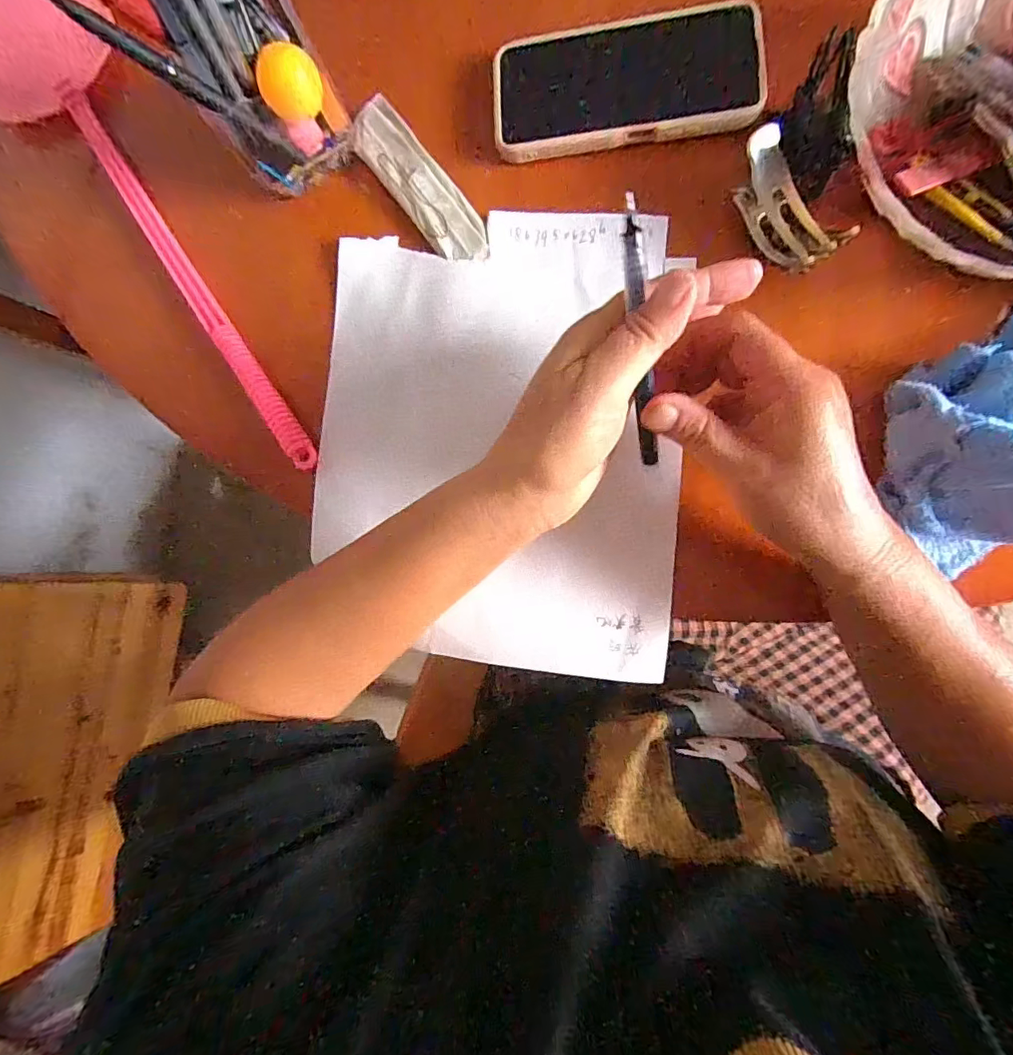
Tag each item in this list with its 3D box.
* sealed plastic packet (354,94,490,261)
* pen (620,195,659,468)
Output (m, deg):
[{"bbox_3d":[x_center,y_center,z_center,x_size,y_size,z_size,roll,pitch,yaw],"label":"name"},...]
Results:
[{"bbox_3d":[-0.062,-0.240,0.347,0.036,0.008,0.139,-37,82,6],"label":"sealed plastic packet"},{"bbox_3d":[0.061,-0.081,0.226,0.010,0.005,0.119,-10,127,8],"label":"pen"}]

